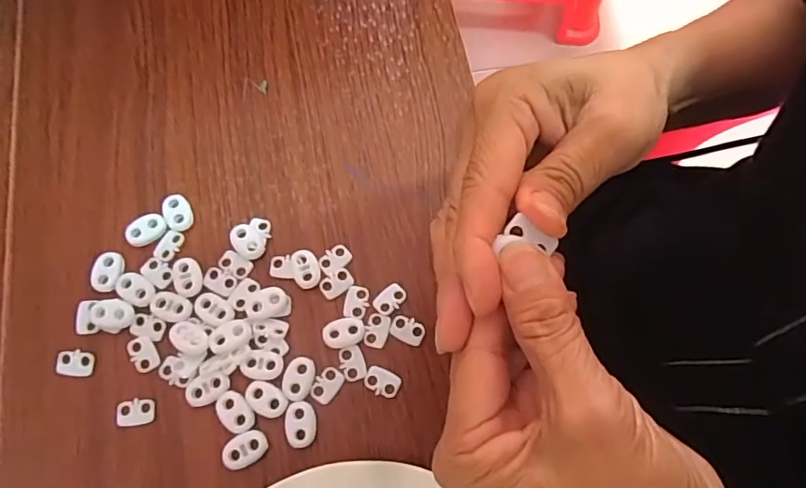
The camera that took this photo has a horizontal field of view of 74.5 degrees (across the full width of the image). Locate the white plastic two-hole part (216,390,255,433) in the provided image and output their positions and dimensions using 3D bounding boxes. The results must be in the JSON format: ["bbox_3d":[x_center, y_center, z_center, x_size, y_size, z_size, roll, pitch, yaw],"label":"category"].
[{"bbox_3d":[-0.088,0.087,0.274,0.015,0.004,0.023,-34,76,-13],"label":"white plastic two-hole part"}]

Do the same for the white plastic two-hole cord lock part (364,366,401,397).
[{"bbox_3d":[-0.011,0.074,0.283,0.019,0.004,0.013,22,72,5],"label":"white plastic two-hole cord lock part"}]

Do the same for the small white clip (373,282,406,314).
[{"bbox_3d":[-0.007,0.031,0.298,0.020,0.004,0.013,-40,77,-14],"label":"small white clip"}]

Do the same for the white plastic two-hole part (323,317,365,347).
[{"bbox_3d":[-0.032,0.048,0.291,0.022,0.004,0.015,-7,72,-5],"label":"white plastic two-hole part"}]

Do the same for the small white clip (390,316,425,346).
[{"bbox_3d":[0.003,0.047,0.292,0.019,0.004,0.014,27,72,7],"label":"small white clip"}]

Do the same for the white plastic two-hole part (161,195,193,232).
[{"bbox_3d":[-0.132,-0.018,0.310,0.016,0.005,0.022,-20,73,-9],"label":"white plastic two-hole part"}]

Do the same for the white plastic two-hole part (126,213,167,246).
[{"bbox_3d":[-0.148,-0.008,0.305,0.022,0.005,0.015,-32,75,-12],"label":"white plastic two-hole part"}]

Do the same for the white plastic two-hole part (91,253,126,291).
[{"bbox_3d":[-0.165,0.015,0.296,0.017,0.004,0.023,12,71,2],"label":"white plastic two-hole part"}]

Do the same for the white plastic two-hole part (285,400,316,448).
[{"bbox_3d":[-0.053,0.093,0.274,0.016,0.004,0.022,-4,71,-4],"label":"white plastic two-hole part"}]

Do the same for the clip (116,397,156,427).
[{"bbox_3d":[-0.139,0.087,0.275,0.019,0.004,0.013,-7,72,-5],"label":"clip"}]

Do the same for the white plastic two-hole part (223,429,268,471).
[{"bbox_3d":[-0.080,0.104,0.269,0.023,0.004,0.015,-23,74,-10],"label":"white plastic two-hole part"}]

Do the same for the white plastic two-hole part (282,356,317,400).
[{"bbox_3d":[-0.056,0.071,0.281,0.015,0.004,0.023,13,71,2],"label":"white plastic two-hole part"}]

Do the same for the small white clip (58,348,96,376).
[{"bbox_3d":[-0.174,0.063,0.281,0.019,0.004,0.013,5,71,-1],"label":"small white clip"}]

